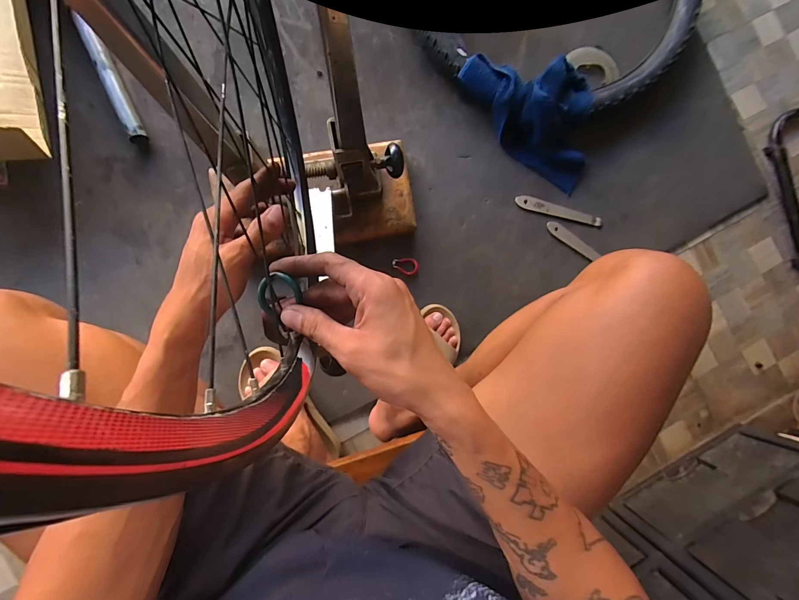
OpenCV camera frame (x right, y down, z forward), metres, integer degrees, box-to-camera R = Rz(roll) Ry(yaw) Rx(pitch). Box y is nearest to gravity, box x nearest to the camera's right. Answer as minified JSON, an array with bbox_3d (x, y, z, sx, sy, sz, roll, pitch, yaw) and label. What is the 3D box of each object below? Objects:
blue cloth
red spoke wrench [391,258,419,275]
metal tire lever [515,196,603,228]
[{"bbox_3d":[0.281,-0.397,0.711,0.331,0.091,0.184,33,87,-3],"label":"blue cloth"},{"bbox_3d":[0.012,-0.071,0.724,0.057,0.006,0.035,3,88,-4],"label":"red spoke wrench"},{"bbox_3d":[0.349,-0.195,0.753,0.194,0.004,0.025,14,100,-2],"label":"metal tire lever"}]

